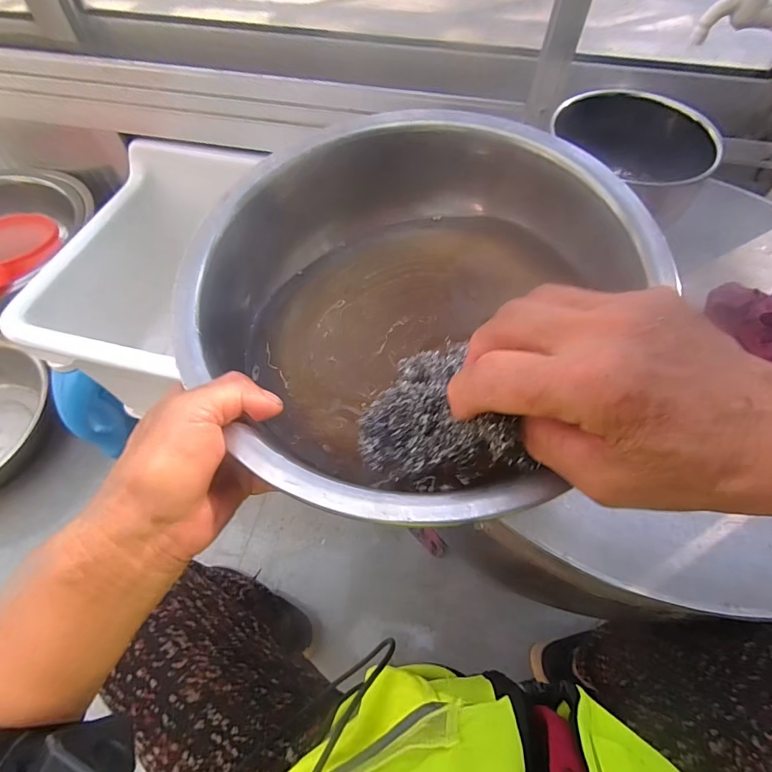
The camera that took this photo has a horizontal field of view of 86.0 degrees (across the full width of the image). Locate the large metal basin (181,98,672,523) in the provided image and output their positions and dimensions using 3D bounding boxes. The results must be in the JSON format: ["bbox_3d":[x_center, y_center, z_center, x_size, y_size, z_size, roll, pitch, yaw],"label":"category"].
[{"bbox_3d":[0.013,-0.058,0.283,0.257,0.094,0.280,34,66,17],"label":"large metal basin"}]

